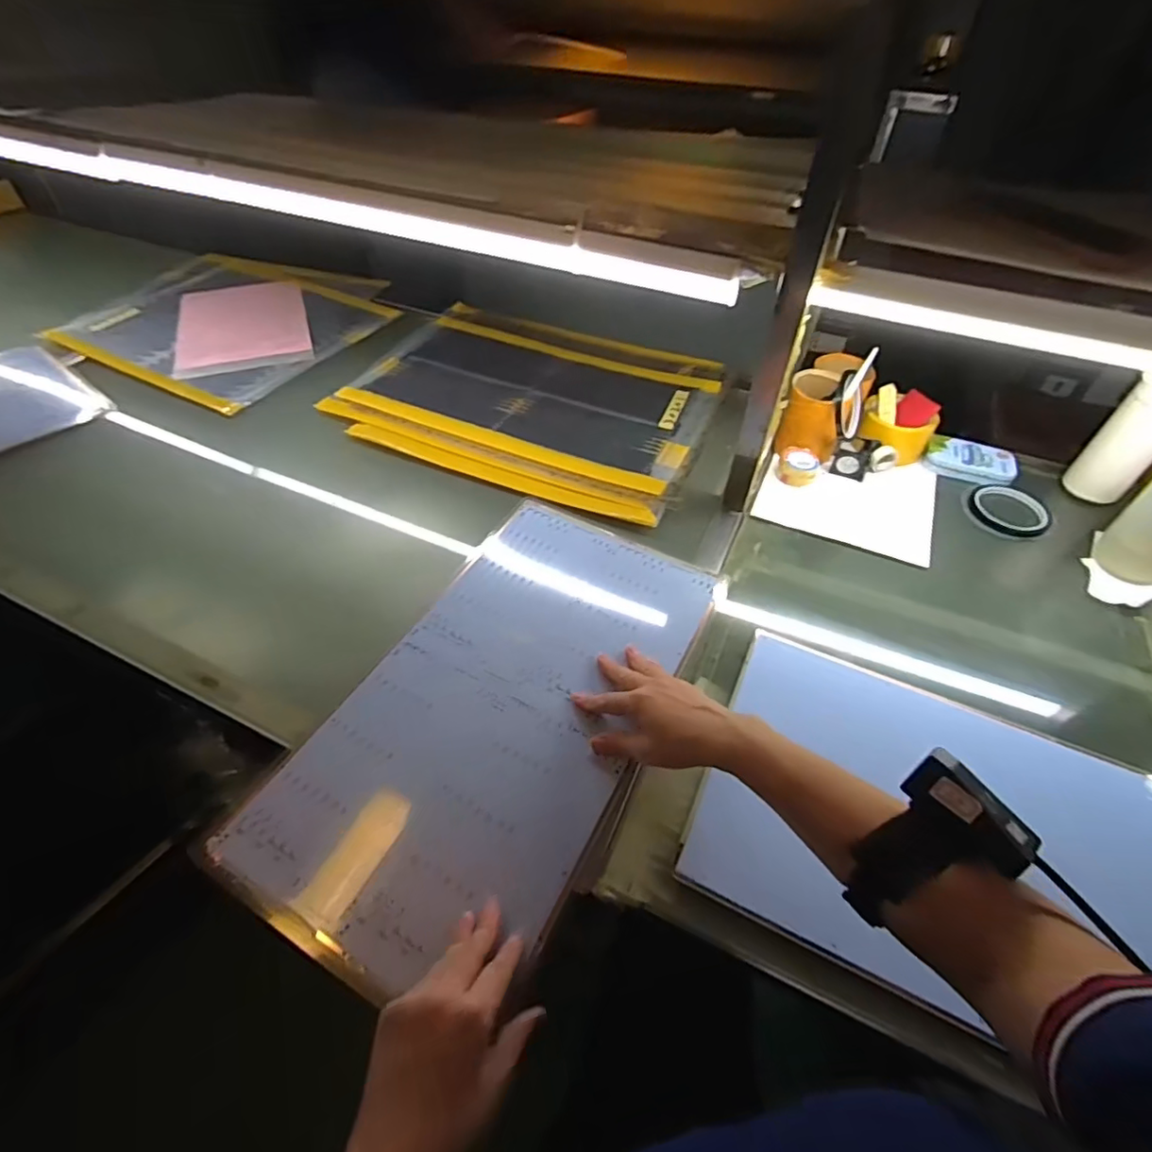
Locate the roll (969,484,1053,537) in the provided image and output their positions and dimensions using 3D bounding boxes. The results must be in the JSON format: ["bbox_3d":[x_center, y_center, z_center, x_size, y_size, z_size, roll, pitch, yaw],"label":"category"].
[{"bbox_3d":[0.562,-0.086,0.745,0.093,0.011,0.088,1,48,-1],"label":"roll"}]

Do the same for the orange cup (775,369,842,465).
[{"bbox_3d":[0.327,-0.217,0.793,0.082,0.101,0.072,20,51,16],"label":"orange cup"}]

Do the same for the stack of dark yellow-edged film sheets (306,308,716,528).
[{"bbox_3d":[-0.066,-0.290,0.907,0.542,0.025,0.427,18,50,14],"label":"stack of dark yellow-edged film sheets"}]

